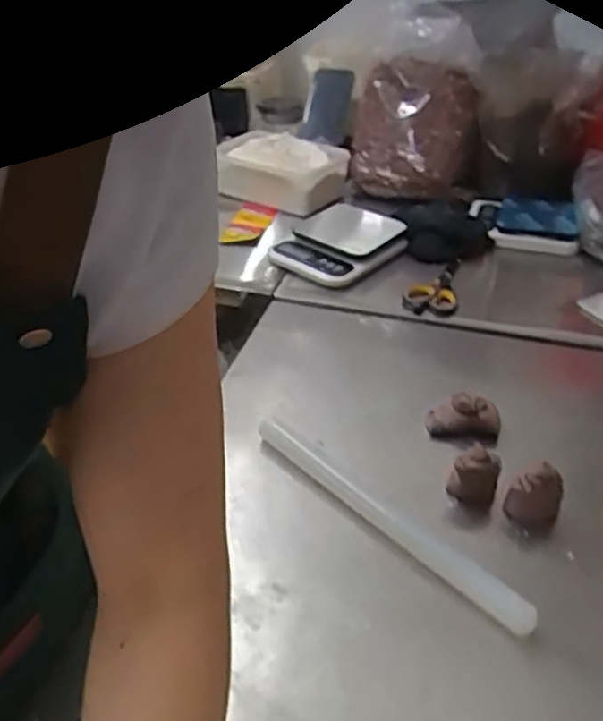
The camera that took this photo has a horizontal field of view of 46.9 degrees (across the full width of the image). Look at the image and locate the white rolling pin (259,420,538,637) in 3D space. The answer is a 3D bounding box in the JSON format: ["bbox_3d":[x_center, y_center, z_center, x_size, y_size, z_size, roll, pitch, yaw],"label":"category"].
[{"bbox_3d":[0.074,0.145,0.653,0.029,0.031,0.322,-28,44,-33],"label":"white rolling pin"}]

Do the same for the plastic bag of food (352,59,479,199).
[{"bbox_3d":[0.188,-0.398,1.204,0.207,0.228,0.058,9,1,18],"label":"plastic bag of food"}]

